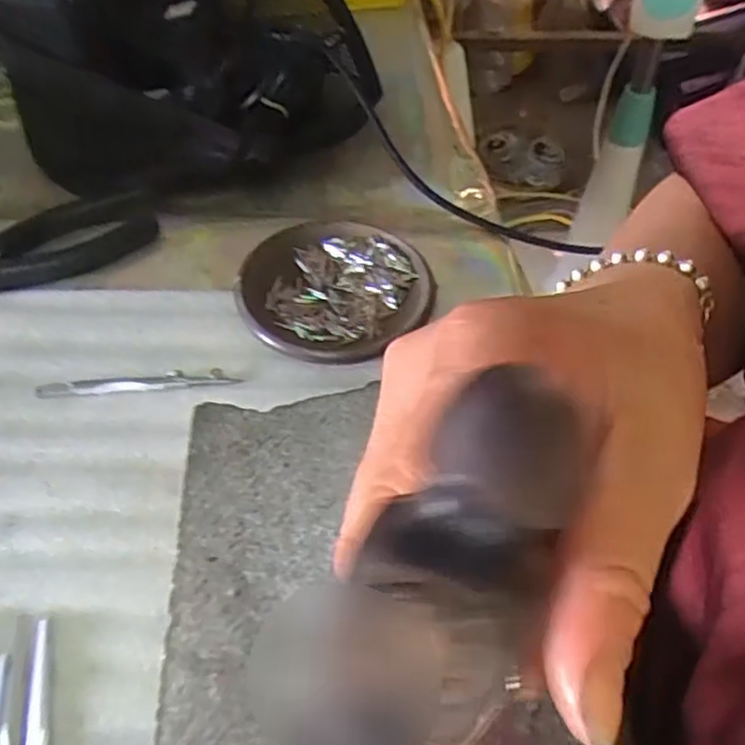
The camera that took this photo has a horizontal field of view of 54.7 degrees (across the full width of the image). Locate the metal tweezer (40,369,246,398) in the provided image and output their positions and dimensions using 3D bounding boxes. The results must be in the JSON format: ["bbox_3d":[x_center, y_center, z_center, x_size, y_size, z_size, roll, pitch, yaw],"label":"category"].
[{"bbox_3d":[-0.126,0.005,0.389,0.106,0.004,0.012,-3,53,-5],"label":"metal tweezer"}]

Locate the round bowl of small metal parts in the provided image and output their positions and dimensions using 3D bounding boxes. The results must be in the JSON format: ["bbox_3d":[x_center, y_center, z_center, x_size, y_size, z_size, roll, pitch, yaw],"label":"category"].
[{"bbox_3d":[-0.023,-0.049,0.433,0.107,0.026,0.116,1,53,-2],"label":"round bowl of small metal parts"}]

